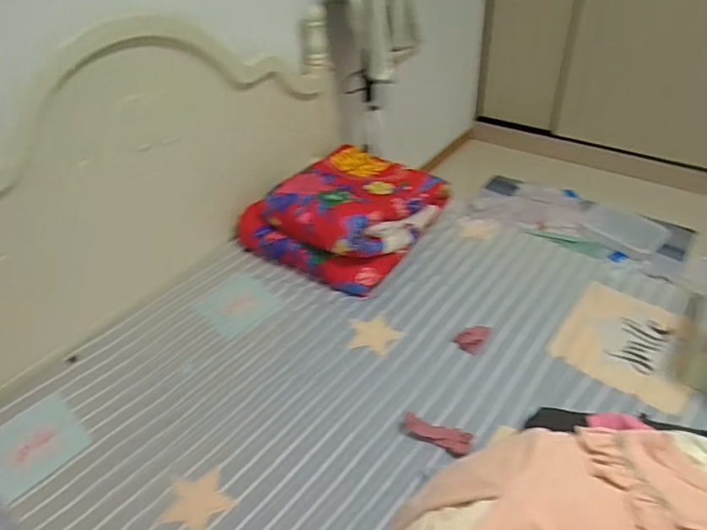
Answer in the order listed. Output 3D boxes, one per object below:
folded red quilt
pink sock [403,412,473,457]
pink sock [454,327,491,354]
[{"bbox_3d":[-0.022,-0.215,1.745,0.523,0.203,0.573,23,47,29],"label":"folded red quilt"},{"bbox_3d":[0.186,0.381,1.163,0.155,0.037,0.064,7,40,15],"label":"pink sock"},{"bbox_3d":[0.322,0.193,1.393,0.070,0.025,0.098,25,47,33],"label":"pink sock"}]

